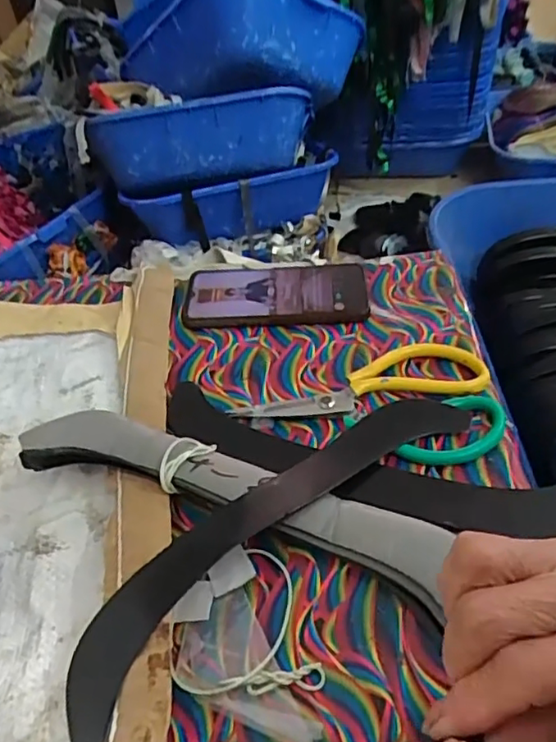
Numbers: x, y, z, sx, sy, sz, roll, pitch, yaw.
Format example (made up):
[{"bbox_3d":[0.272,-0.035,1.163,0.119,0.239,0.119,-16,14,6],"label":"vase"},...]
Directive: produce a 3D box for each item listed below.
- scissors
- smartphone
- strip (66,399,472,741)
[{"bbox_3d":[0.063,0.022,0.418,0.181,0.014,0.104,-4,43,3],"label":"scissors"},{"bbox_3d":[-0.003,-0.071,0.521,0.158,0.013,0.079,-4,43,3],"label":"smartphone"},{"bbox_3d":[0.000,0.086,0.356,0.295,0.024,0.069,-35,50,-27],"label":"strip"}]

